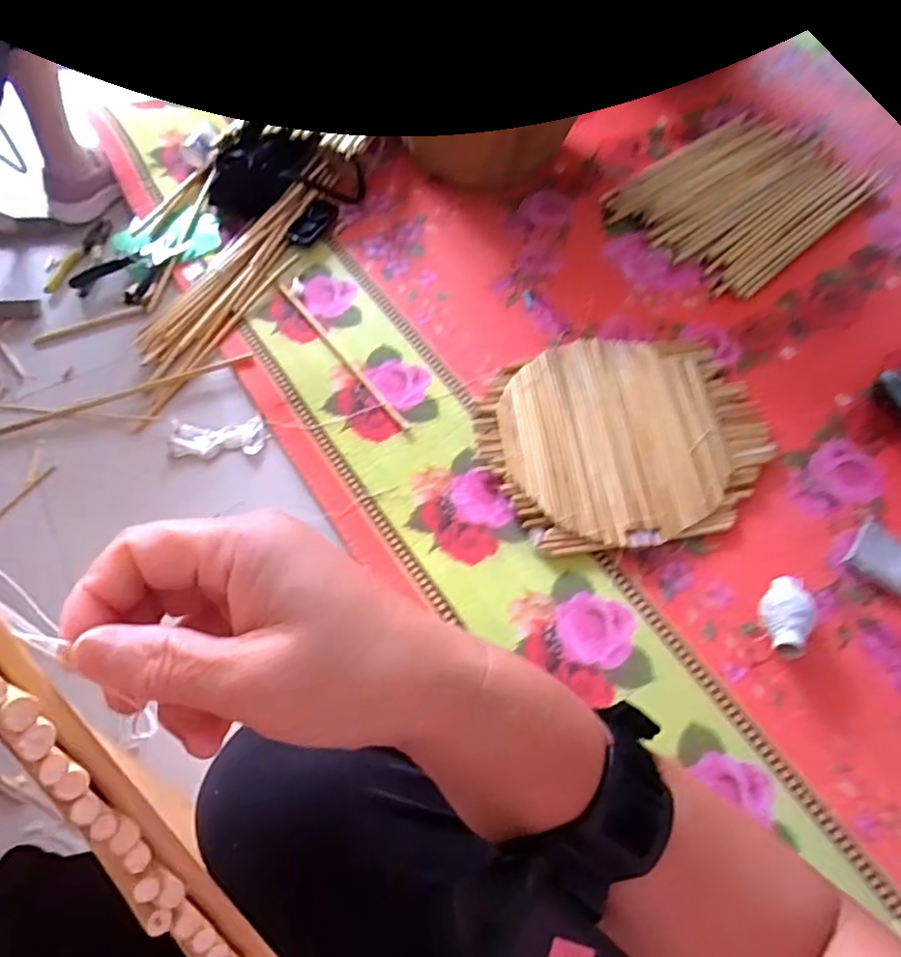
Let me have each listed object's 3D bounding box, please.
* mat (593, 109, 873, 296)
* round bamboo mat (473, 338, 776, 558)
[{"bbox_3d":[0.544,-0.538,1.141,0.457,0.031,0.327,-38,69,-19],"label":"mat"},{"bbox_3d":[0.241,-0.064,0.868,0.387,0.034,0.328,-8,62,-2],"label":"round bamboo mat"}]

